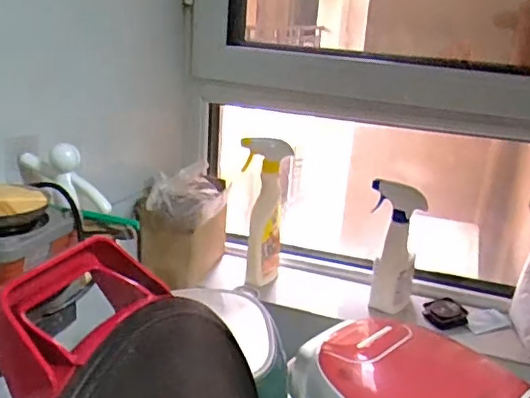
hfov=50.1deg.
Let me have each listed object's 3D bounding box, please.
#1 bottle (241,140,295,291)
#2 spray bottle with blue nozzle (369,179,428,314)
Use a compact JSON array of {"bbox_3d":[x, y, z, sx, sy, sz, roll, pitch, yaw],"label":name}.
[{"bbox_3d":[-0.003,0.018,1.012,0.084,0.245,0.091,3,19,-2],"label":"bottle"},{"bbox_3d":[0.218,0.083,0.967,0.089,0.214,0.046,8,19,12],"label":"spray bottle with blue nozzle"}]

